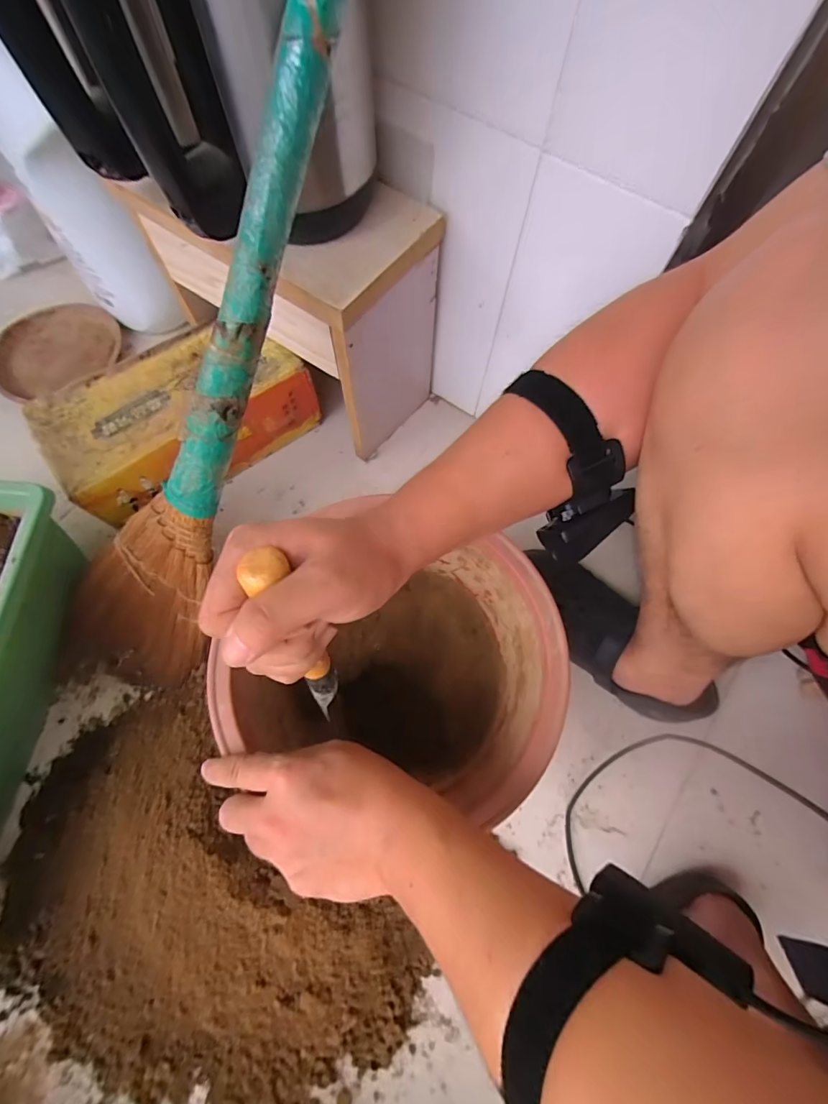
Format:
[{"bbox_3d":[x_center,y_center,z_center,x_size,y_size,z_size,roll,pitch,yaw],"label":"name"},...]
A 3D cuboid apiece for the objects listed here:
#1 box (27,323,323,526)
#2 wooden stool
[{"bbox_3d":[-0.291,-0.173,0.566,0.290,0.111,0.151,-35,75,-15],"label":"box"},{"bbox_3d":[-0.133,-0.292,0.546,0.276,0.278,0.161,34,71,10],"label":"wooden stool"}]

